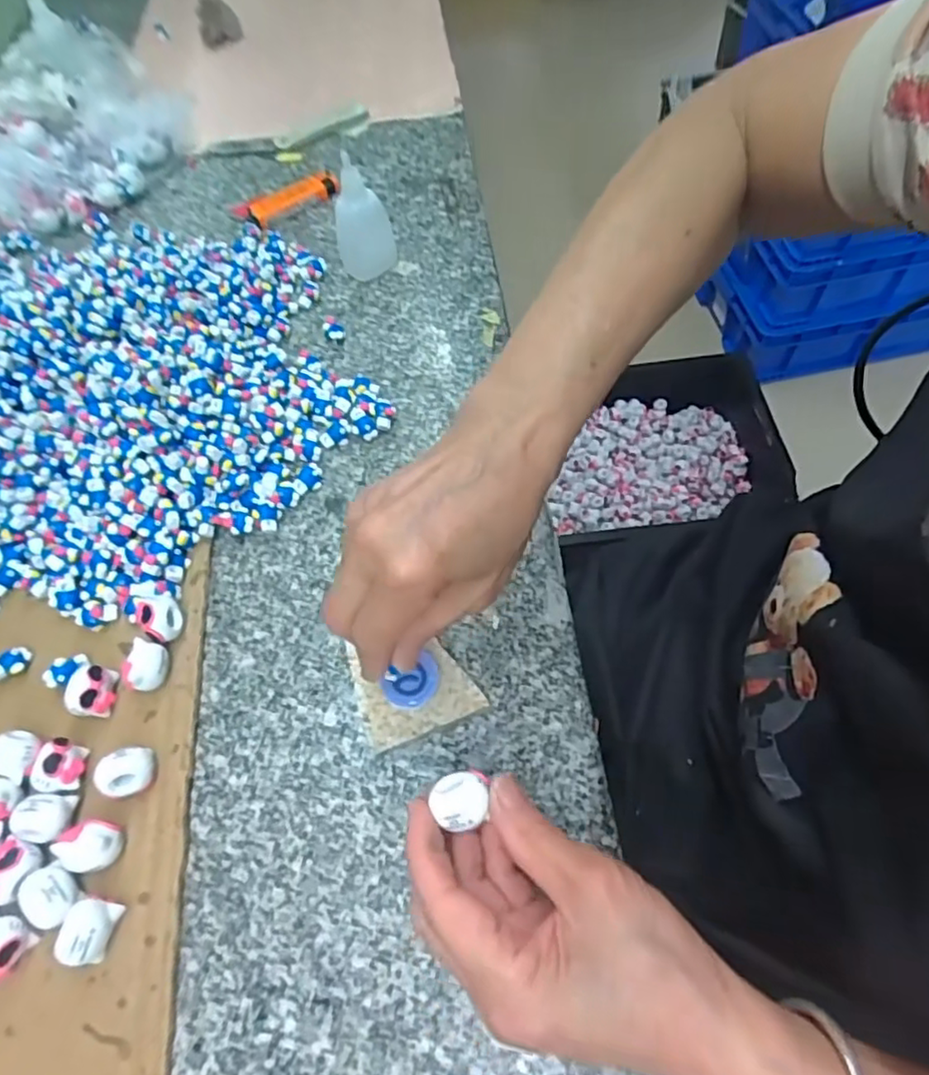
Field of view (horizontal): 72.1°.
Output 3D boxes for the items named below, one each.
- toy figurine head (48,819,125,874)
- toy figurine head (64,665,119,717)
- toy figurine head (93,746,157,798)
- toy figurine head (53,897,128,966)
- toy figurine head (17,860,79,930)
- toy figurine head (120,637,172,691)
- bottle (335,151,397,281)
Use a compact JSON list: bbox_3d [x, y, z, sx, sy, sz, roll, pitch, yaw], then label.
[{"bbox_3d":[-0.176,0.147,0.303,0.027,0.018,0.022,9,61,8],"label":"toy figurine head"},{"bbox_3d":[-0.198,0.082,0.341,0.019,0.021,0.025,-7,60,-1],"label":"toy figurine head"},{"bbox_3d":[-0.168,0.117,0.318,0.021,0.022,0.022,-3,60,1],"label":"toy figurine head"},{"bbox_3d":[-0.167,0.176,0.286,0.021,0.018,0.025,13,62,10],"label":"toy figurine head"},{"bbox_3d":[-0.191,0.164,0.293,0.025,0.017,0.025,-1,60,2],"label":"toy figurine head"},{"bbox_3d":[-0.171,0.070,0.346,0.016,0.020,0.026,3,60,4],"label":"toy figurine head"},{"bbox_3d":[-0.079,-0.246,0.494,0.044,0.081,0.041,-9,60,-2],"label":"bottle"}]

